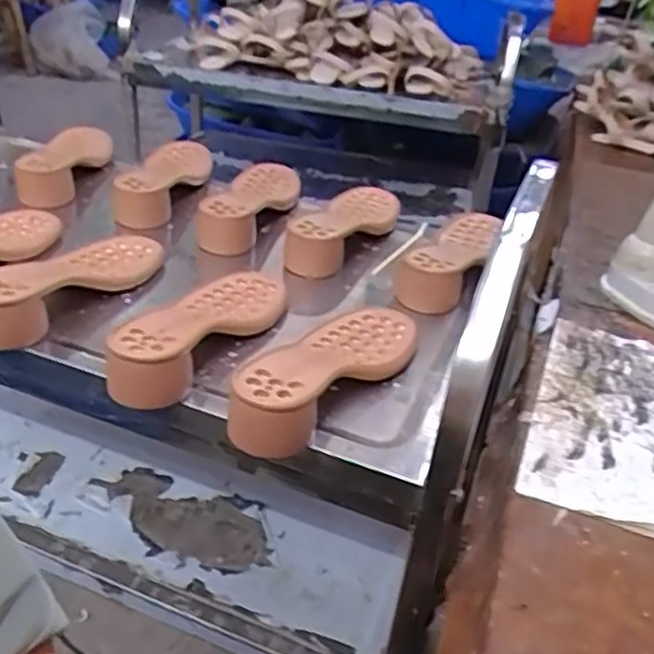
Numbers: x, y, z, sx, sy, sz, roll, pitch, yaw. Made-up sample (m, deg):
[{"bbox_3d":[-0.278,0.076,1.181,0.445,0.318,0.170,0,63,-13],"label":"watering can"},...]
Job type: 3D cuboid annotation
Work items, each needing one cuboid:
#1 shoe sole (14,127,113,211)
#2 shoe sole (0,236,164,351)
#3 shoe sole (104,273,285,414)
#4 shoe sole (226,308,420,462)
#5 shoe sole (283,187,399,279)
[{"bbox_3d":[-0.344,-0.217,0.931,0.088,0.045,0.196,3,32,-5],"label":"shoe sole"},{"bbox_3d":[-0.249,-0.053,0.681,0.086,0.050,0.242,15,33,14],"label":"shoe sole"},{"bbox_3d":[-0.107,-0.009,0.634,0.080,0.049,0.237,13,33,12],"label":"shoe sole"},{"bbox_3d":[0.004,0.026,0.596,0.084,0.050,0.231,23,36,25],"label":"shoe sole"},{"bbox_3d":[0.029,-0.131,0.857,0.091,0.046,0.238,13,33,13],"label":"shoe sole"}]

